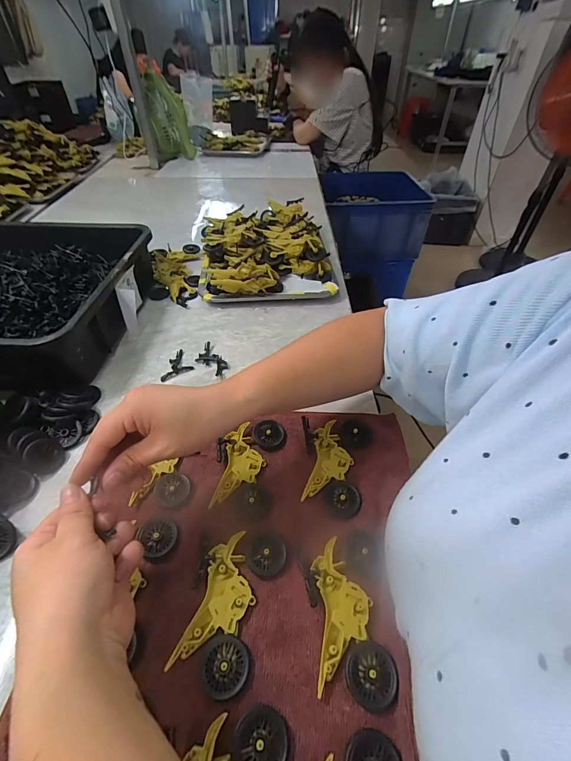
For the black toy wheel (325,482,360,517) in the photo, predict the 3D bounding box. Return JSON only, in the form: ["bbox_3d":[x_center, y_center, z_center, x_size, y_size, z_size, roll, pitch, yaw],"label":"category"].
[{"bbox_3d":[0.059,0.122,0.346,0.035,0.009,0.035,0,45,0],"label":"black toy wheel"}]

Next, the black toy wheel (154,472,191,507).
[{"bbox_3d":[-0.119,0.113,0.353,0.037,0.004,0.035,0,45,0],"label":"black toy wheel"}]

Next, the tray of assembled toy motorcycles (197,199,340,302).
[{"bbox_3d":[-0.044,-0.273,0.707,0.259,0.070,0.328,-4,45,-5],"label":"tray of assembled toy motorcycles"}]

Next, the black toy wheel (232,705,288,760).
[{"bbox_3d":[-0.016,0.242,0.224,0.035,0.009,0.035,0,45,0],"label":"black toy wheel"}]

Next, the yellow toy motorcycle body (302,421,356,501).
[{"bbox_3d":[0.051,0.090,0.380,0.045,0.011,0.100,9,46,8],"label":"yellow toy motorcycle body"}]

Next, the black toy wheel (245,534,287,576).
[{"bbox_3d":[-0.018,0.159,0.309,0.036,0.007,0.035,0,45,0],"label":"black toy wheel"}]

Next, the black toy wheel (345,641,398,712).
[{"bbox_3d":[0.064,0.218,0.250,0.036,0.004,0.037,3,45,-3],"label":"black toy wheel"}]

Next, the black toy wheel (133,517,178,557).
[{"bbox_3d":[-0.122,0.147,0.321,0.032,0.006,0.037,-28,52,-25],"label":"black toy wheel"}]

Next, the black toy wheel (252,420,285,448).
[{"bbox_3d":[-0.020,0.063,0.402,0.036,0.008,0.031,7,45,6],"label":"black toy wheel"}]

